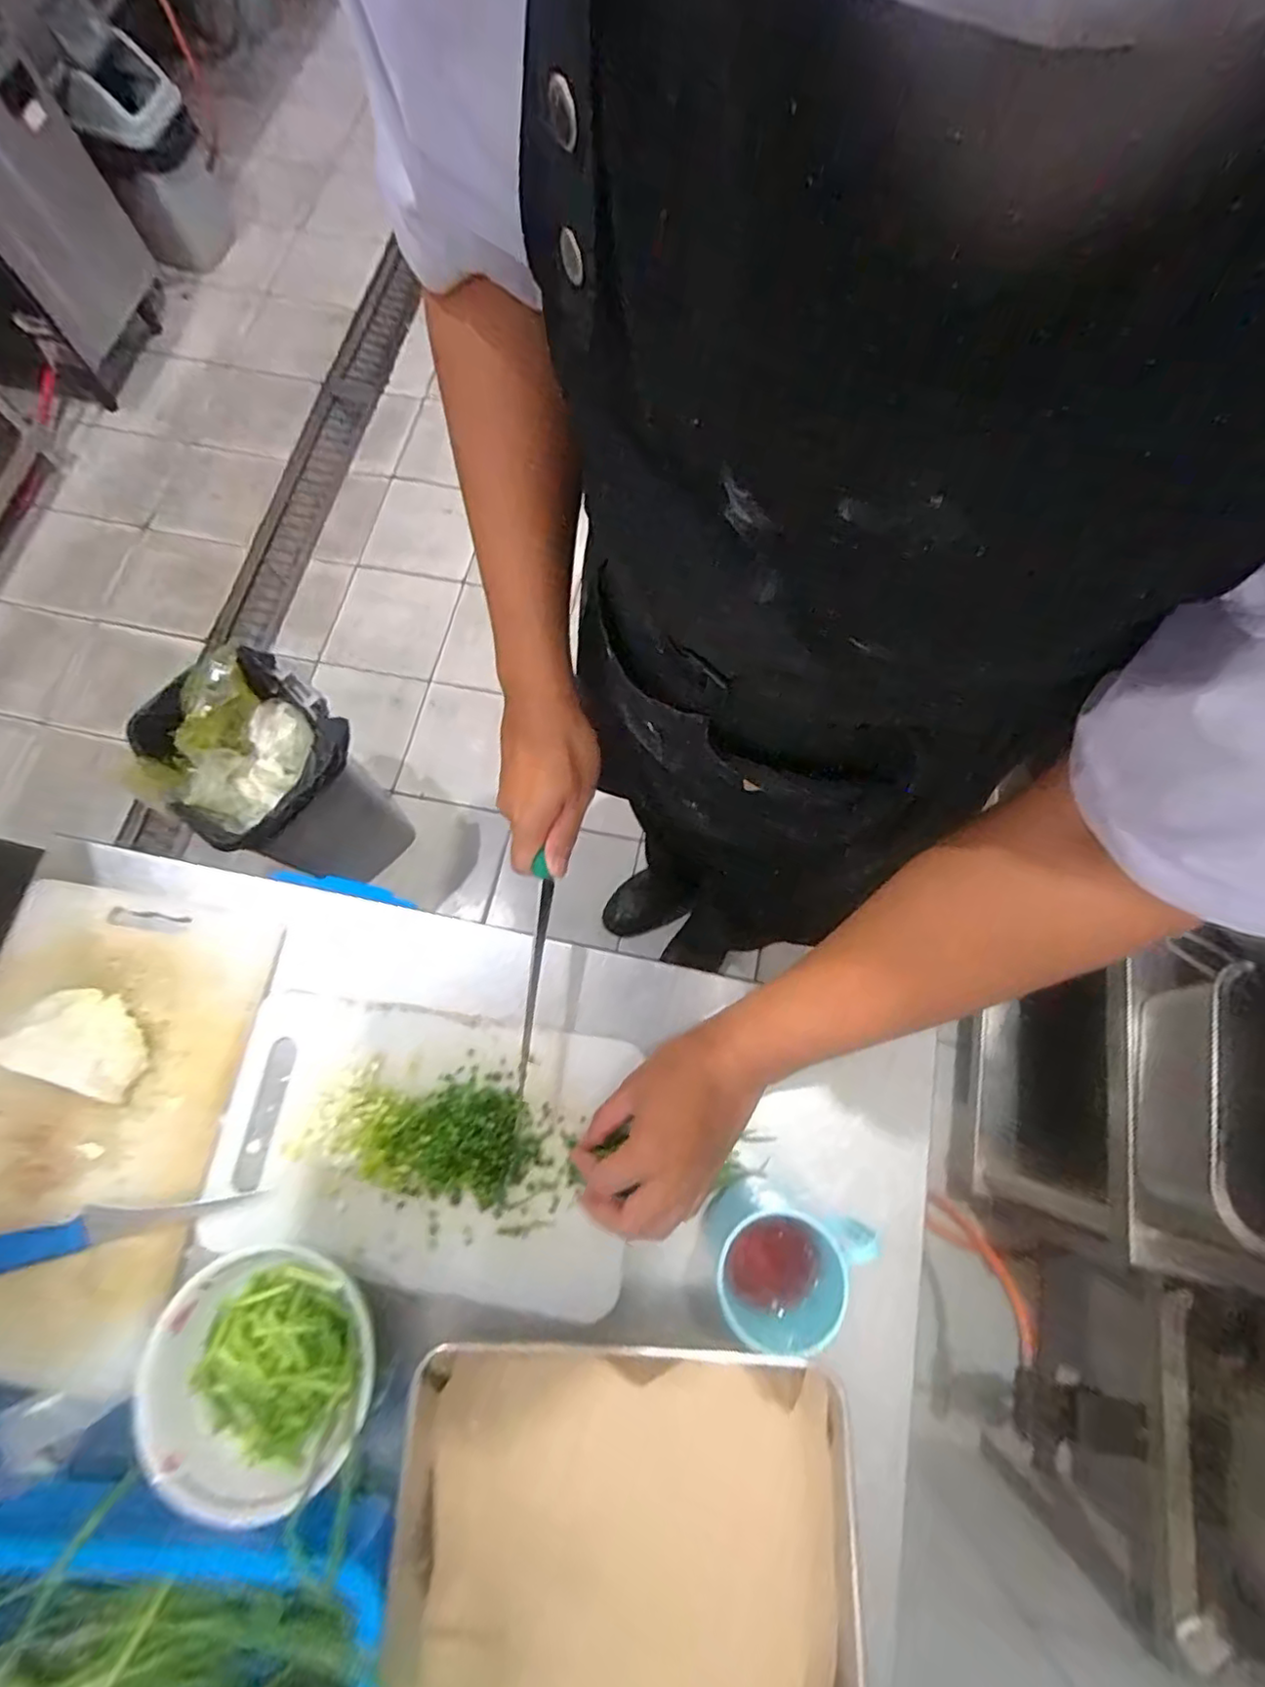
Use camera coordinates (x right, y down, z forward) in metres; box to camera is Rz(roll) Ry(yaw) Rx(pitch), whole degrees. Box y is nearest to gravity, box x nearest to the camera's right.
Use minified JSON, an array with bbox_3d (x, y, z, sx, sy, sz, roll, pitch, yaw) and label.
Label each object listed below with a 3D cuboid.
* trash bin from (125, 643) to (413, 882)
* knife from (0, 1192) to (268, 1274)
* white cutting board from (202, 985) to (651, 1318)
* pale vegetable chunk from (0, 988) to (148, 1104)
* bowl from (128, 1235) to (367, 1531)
[{"bbox_3d":[-0.678,-0.108,1.273,0.326,0.440,0.284,36,76,11],"label":"trash bin"},{"bbox_3d":[-0.401,0.283,0.472,0.223,0.025,0.027,-13,74,-5],"label":"knife"},{"bbox_3d":[-0.163,0.231,0.497,0.311,0.014,0.195,8,73,1],"label":"white cutting board"},{"bbox_3d":[-0.428,0.151,0.502,0.095,0.043,0.064,20,74,6],"label":"pale vegetable chunk"},{"bbox_3d":[-0.245,0.353,0.438,0.143,0.054,0.143,0,73,-1],"label":"bowl"}]

